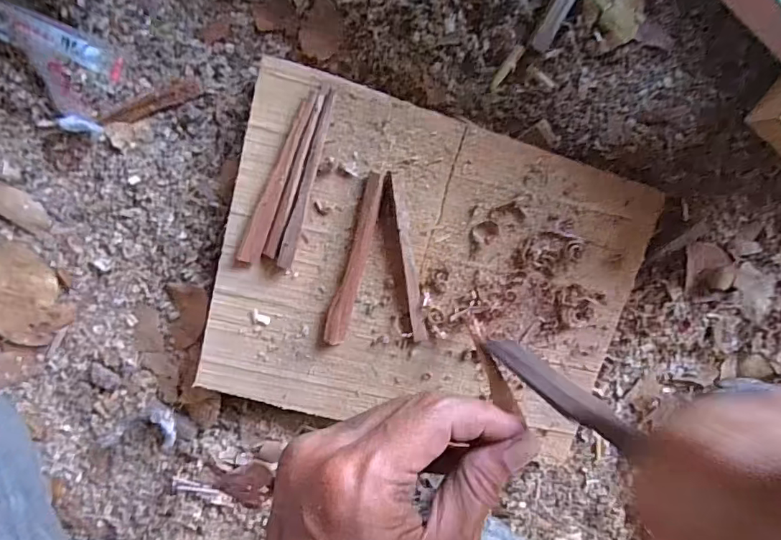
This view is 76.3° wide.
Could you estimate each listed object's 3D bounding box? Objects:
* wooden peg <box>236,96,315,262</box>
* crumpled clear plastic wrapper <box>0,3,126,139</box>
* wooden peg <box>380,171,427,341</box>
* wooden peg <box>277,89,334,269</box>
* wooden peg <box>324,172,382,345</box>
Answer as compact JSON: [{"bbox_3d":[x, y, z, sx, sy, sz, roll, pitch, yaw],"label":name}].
[{"bbox_3d":[-0.065,-0.051,0.288,0.012,0.005,0.104,25,98,-6],"label":"wooden peg"},{"bbox_3d":[-0.260,-0.132,0.286,0.189,0.027,0.059,16,98,-4],"label":"crumpled clear plastic wrapper"},{"bbox_3d":[0.006,-0.004,0.299,0.014,0.012,0.102,-12,99,0],"label":"wooden peg"},{"bbox_3d":[-0.048,-0.050,0.289,0.008,0.006,0.104,17,98,-4],"label":"wooden peg"},{"bbox_3d":[-0.022,-0.004,0.299,0.014,0.013,0.105,15,98,-4],"label":"wooden peg"}]

